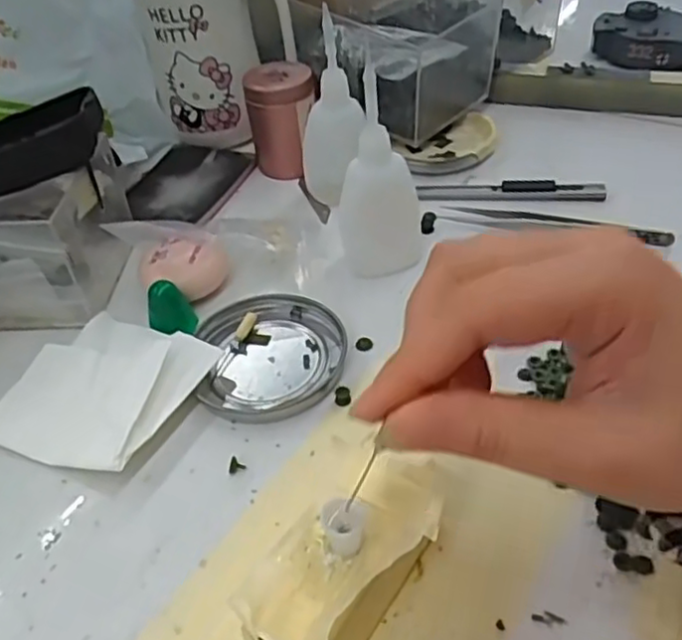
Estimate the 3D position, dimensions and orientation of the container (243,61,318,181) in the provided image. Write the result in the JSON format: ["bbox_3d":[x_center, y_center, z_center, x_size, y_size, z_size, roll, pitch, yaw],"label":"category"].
[{"bbox_3d":[-0.038,-0.132,0.459,0.043,0.063,0.037,-19,45,-13],"label":"container"}]

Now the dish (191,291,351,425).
[{"bbox_3d":[-0.034,0.015,0.344,0.070,0.008,0.078,-10,43,-3],"label":"dish"}]

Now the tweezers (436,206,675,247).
[{"bbox_3d":[0.121,-0.058,0.399,0.129,0.008,0.016,12,46,18],"label":"tweezers"}]

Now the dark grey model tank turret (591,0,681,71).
[{"bbox_3d":[0.289,-0.212,0.522,0.186,0.032,0.052,7,44,15],"label":"dark grey model tank turret"}]

